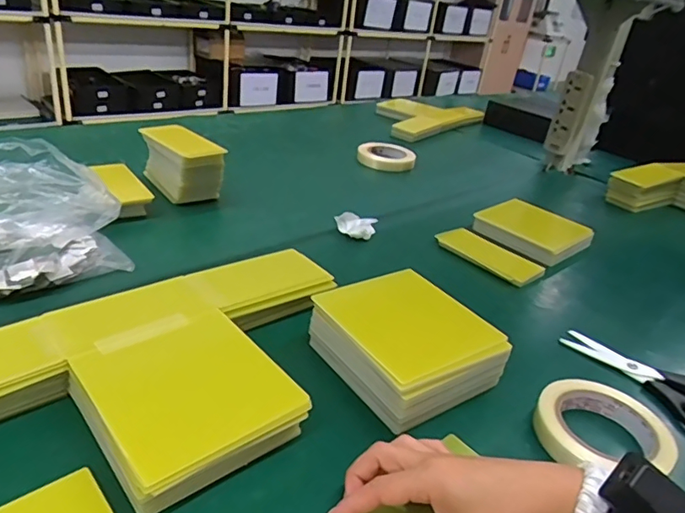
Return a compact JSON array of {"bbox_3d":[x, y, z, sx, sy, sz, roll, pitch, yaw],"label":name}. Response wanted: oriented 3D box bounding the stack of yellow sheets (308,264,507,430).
[{"bbox_3d":[0.059,0.084,0.516,0.134,0.059,0.158,-14,36,-35],"label":"stack of yellow sheets"}]

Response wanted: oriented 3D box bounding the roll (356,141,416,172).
[{"bbox_3d":[0.098,-0.223,1.124,0.124,0.025,0.124,7,29,-4],"label":"roll"}]

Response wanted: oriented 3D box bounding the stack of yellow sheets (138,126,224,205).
[{"bbox_3d":[-0.259,-0.151,0.822,0.146,0.094,0.072,29,35,33],"label":"stack of yellow sheets"}]

